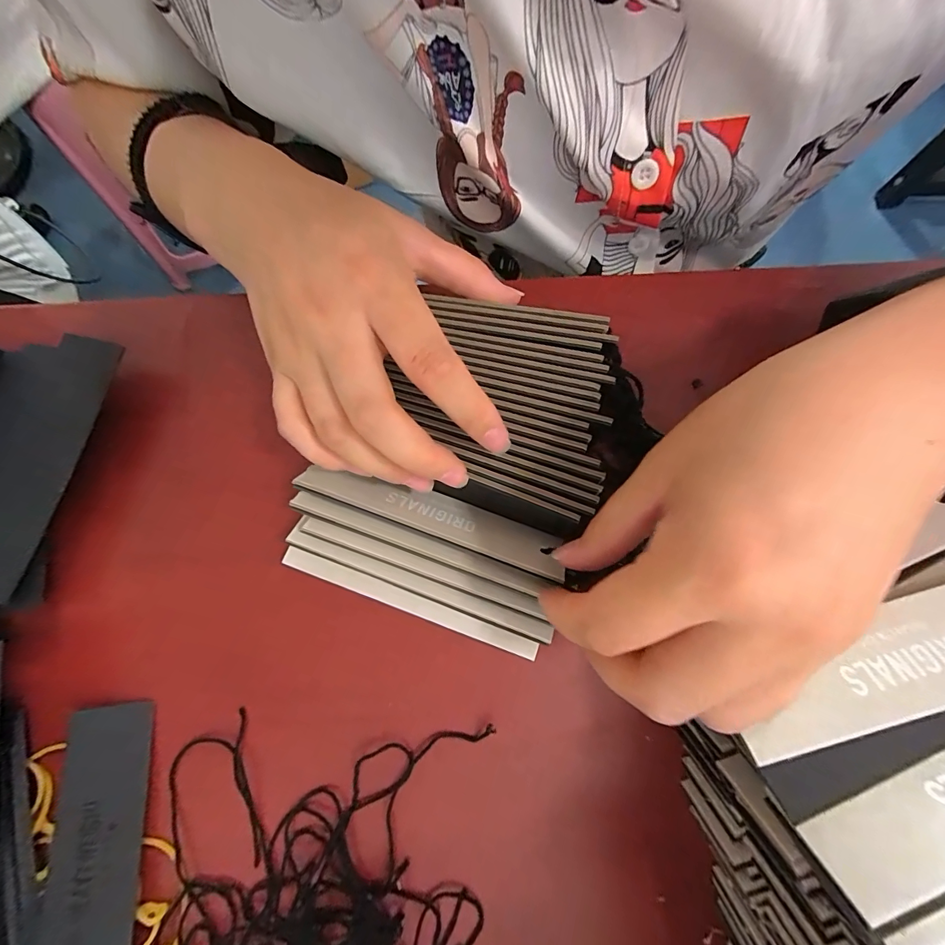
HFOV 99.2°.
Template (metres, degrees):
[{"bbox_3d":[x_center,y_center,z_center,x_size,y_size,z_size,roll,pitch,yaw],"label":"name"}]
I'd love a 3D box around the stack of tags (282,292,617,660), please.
[{"bbox_3d":[-0.005,-0.009,0.189,0.122,0.035,0.151,19,76,3],"label":"stack of tags"}]

